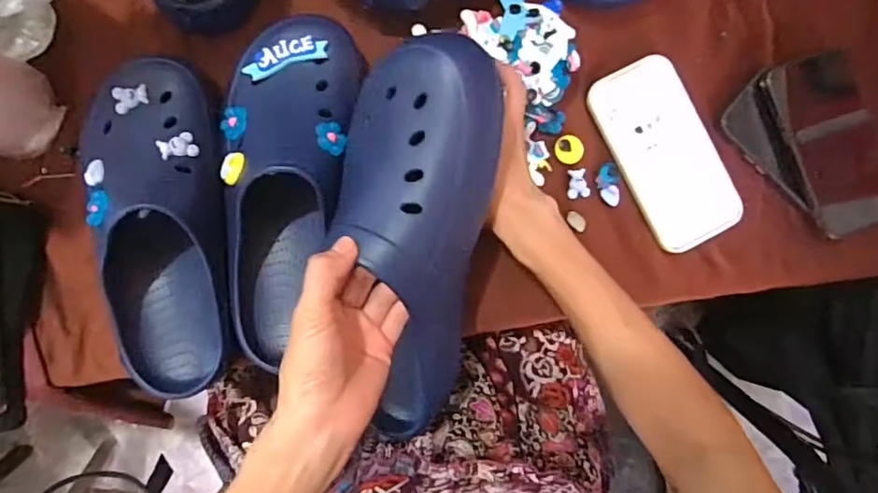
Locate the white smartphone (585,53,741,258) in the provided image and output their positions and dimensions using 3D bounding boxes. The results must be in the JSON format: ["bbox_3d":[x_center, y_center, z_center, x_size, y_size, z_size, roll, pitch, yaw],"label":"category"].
[{"bbox_3d":[0.200,-0.082,0.486,0.083,0.010,0.163,-26,92,-4],"label":"white smartphone"}]

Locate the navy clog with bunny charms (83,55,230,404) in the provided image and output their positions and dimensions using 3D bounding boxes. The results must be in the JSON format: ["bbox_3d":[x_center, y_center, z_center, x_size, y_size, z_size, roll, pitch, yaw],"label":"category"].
[{"bbox_3d":[-0.210,-0.013,0.422,0.100,0.074,0.253,-6,90,-5],"label":"navy clog with bunny charms"}]

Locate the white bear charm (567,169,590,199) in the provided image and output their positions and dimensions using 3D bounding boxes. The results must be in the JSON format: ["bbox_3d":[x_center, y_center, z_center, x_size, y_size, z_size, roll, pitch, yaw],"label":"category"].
[{"bbox_3d":[0.123,-0.055,0.484,0.020,0.004,0.026,-6,90,-5],"label":"white bear charm"}]

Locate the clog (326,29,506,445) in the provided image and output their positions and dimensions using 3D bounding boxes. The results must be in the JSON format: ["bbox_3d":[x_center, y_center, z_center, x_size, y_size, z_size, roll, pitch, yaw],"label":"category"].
[{"bbox_3d":[-0.018,0.009,0.383,0.104,0.070,0.284,1,107,-5],"label":"clog"}]

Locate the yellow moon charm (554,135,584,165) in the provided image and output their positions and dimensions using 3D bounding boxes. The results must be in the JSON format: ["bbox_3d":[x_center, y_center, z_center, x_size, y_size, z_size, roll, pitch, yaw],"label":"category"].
[{"bbox_3d":[0.114,-0.085,0.483,0.024,0.005,0.025,0,90,-5],"label":"yellow moon charm"}]

